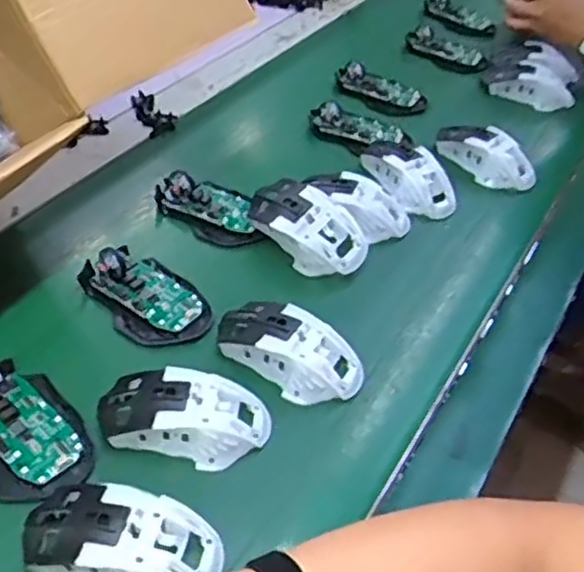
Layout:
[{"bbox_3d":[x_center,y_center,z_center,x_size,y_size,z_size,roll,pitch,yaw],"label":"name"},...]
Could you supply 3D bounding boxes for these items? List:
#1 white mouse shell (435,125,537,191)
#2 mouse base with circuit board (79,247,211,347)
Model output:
[{"bbox_3d":[0.212,-0.147,0.781,0.120,0.039,0.057,33,49,26],"label":"white mouse shell"},{"bbox_3d":[-0.116,0.003,0.579,0.071,0.030,0.103,-31,53,-33],"label":"mouse base with circuit board"}]

